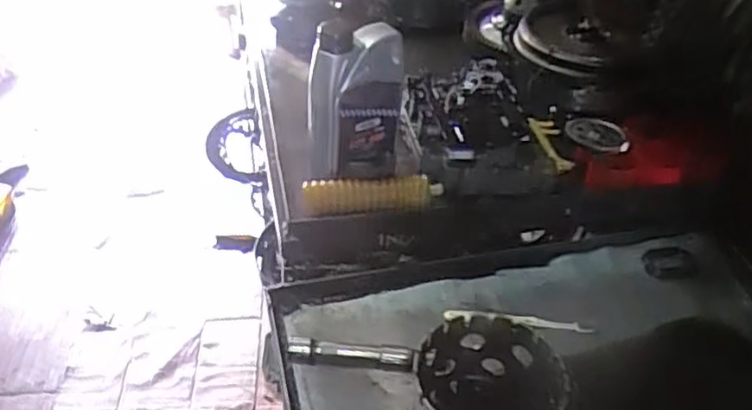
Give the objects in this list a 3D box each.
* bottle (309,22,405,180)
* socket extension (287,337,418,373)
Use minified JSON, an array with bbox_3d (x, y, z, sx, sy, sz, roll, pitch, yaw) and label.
[{"bbox_3d":[-0.028,-0.150,1.003,0.128,0.215,0.150,5,41,5],"label":"bottle"},{"bbox_3d":[-0.028,0.178,0.809,0.149,0.026,0.023,5,40,4],"label":"socket extension"}]

